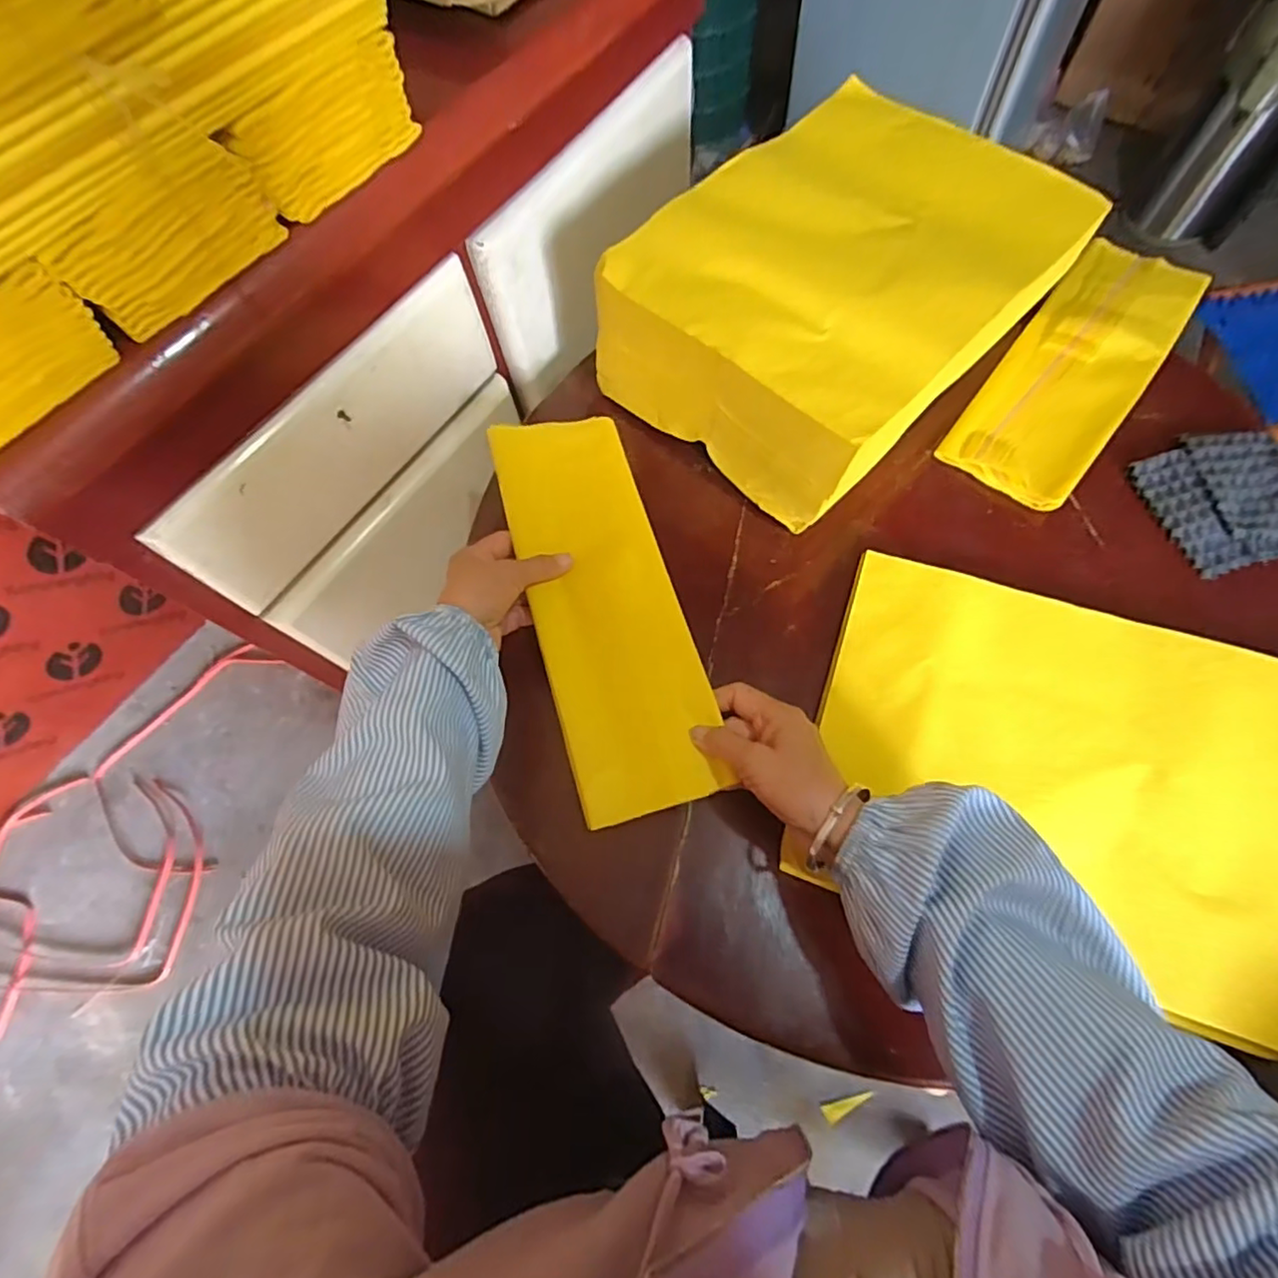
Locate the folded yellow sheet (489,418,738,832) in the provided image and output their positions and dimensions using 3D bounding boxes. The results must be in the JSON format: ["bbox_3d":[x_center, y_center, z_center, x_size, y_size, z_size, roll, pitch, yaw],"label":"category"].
[{"bbox_3d":[-0.028,-0.036,0.507,0.119,0.031,0.348,-15,69,-3],"label":"folded yellow sheet"}]

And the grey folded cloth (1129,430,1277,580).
[{"bbox_3d":[0.503,-0.121,0.520,0.119,0.019,0.119,-13,69,-2],"label":"grey folded cloth"}]

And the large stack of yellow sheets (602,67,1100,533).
[{"bbox_3d":[0.177,-0.307,0.558,0.260,0.138,0.348,42,76,16],"label":"large stack of yellow sheets"}]

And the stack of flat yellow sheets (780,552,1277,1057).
[{"bbox_3d":[0.311,0.098,0.449,0.352,0.021,0.262,18,72,11],"label":"stack of flat yellow sheets"}]

